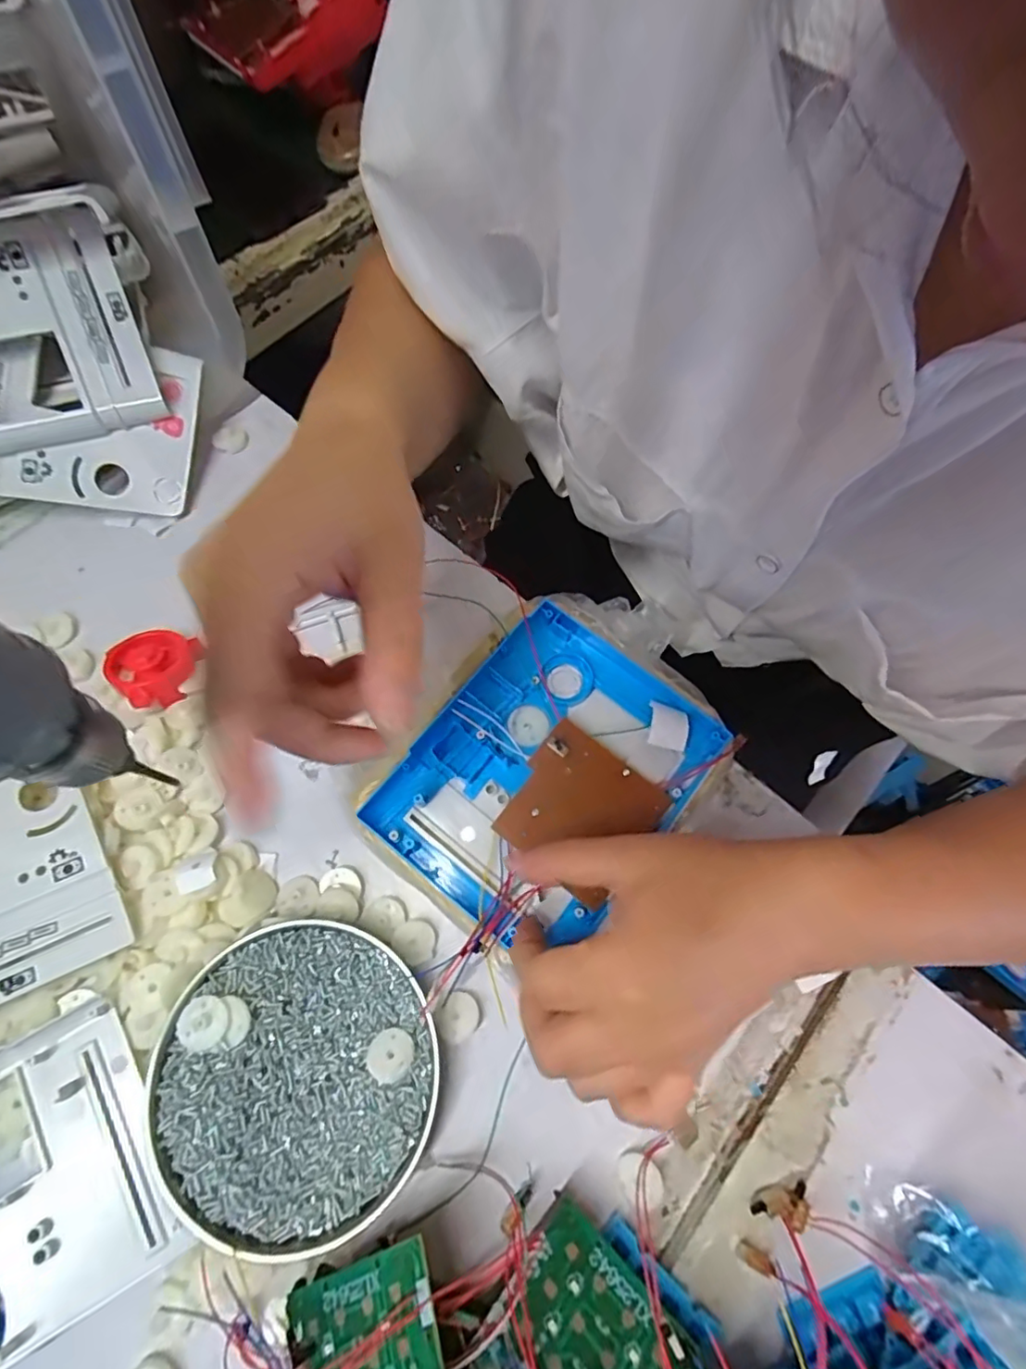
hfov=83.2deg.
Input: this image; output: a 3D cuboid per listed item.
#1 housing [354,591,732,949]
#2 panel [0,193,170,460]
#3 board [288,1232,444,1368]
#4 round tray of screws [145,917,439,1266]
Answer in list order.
[{"bbox_3d":[0.018,0.048,0.314,0.128,0.018,0.163,39,73,12],"label":"housing"},{"bbox_3d":[-0.311,-0.214,0.358,0.145,0.025,0.122,-20,107,-13],"label":"panel"},{"bbox_3d":[-0.056,0.263,0.217,0.072,0.008,0.067,-35,49,11],"label":"board"},{"bbox_3d":[-0.107,0.192,0.285,0.132,0.023,0.131,1,70,-2],"label":"round tray of screws"}]

